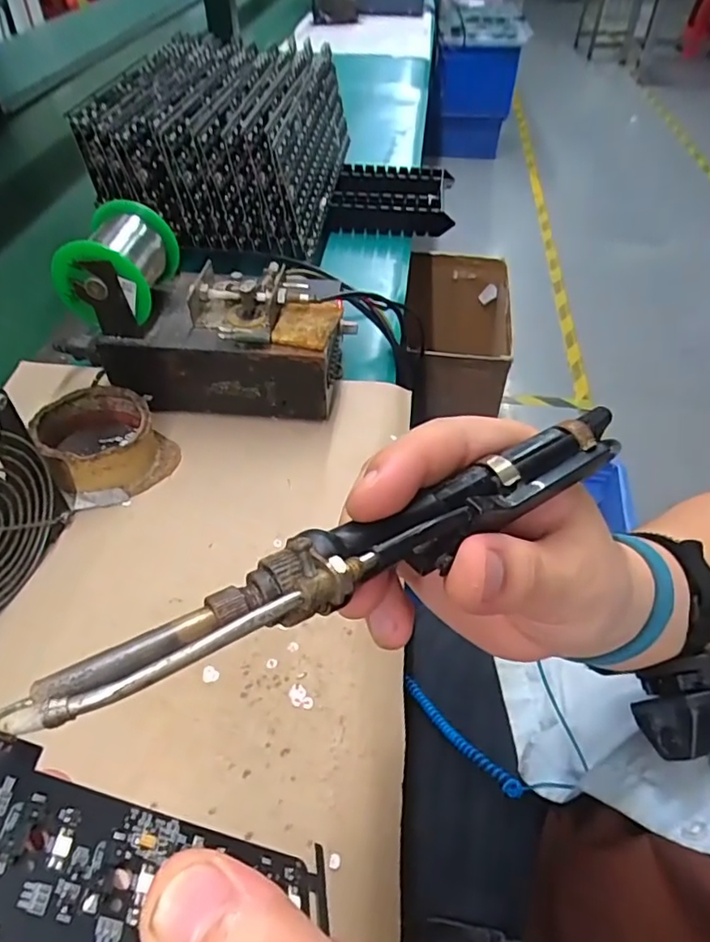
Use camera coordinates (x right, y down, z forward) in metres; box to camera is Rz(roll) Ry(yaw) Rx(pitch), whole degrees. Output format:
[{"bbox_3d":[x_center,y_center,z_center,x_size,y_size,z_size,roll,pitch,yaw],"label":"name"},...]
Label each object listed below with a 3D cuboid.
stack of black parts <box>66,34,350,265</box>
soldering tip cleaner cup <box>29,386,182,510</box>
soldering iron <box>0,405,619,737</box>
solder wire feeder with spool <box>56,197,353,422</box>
[{"bbox_3d":[-0.147,-0.414,0.716,0.243,0.117,0.379,5,47,6],"label":"stack of black parts"},{"bbox_3d":[-0.190,-0.024,0.440,0.083,0.047,0.089,-1,47,1],"label":"soldering tip cleaner cup"},{"bbox_3d":[0.009,0.019,0.161,0.191,0.014,0.025,-22,49,-28],"label":"soldering iron"},{"bbox_3d":[-0.116,-0.134,0.477,0.216,0.128,0.121,3,47,4],"label":"solder wire feeder with spool"}]

